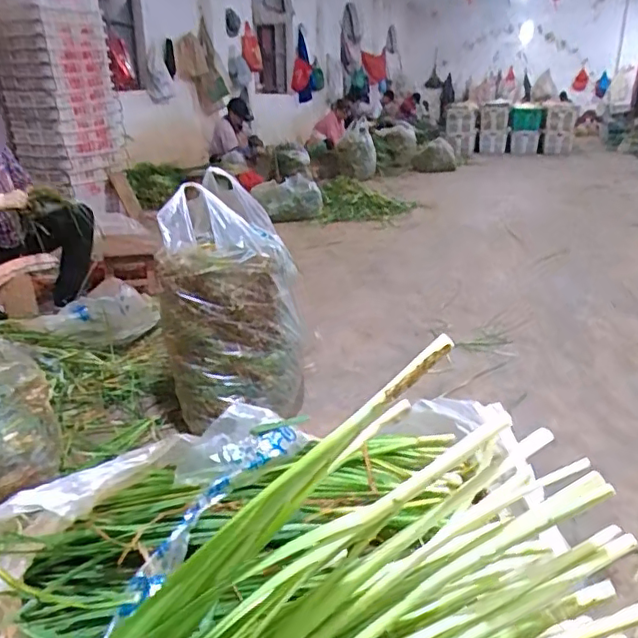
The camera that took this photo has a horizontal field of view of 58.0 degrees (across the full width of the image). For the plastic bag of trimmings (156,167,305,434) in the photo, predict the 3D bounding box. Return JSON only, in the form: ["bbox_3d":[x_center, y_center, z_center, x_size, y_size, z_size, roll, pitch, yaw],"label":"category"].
[{"bbox_3d":[-0.236,-0.045,1.521,0.348,0.556,0.250,-6,21,-13],"label":"plastic bag of trimmings"}]

